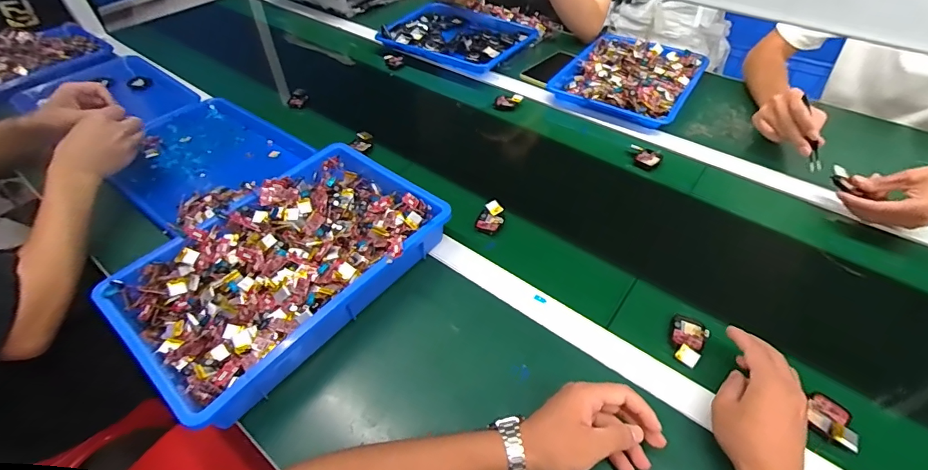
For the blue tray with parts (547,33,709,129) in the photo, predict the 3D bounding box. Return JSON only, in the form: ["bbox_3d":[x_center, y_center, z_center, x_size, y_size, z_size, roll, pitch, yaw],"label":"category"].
[{"bbox_3d":[0.351,-0.336,0.917,0.254,0.044,0.306,26,54,24],"label":"blue tray with parts"}]

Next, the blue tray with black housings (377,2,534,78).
[{"bbox_3d":[-0.007,-0.492,1.053,0.326,0.035,0.271,26,54,24],"label":"blue tray with black housings"}]

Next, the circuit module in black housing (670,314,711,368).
[{"bbox_3d":[0.260,0.122,0.505,0.038,0.011,0.057,25,54,23],"label":"circuit module in black housing"}]

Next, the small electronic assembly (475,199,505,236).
[{"bbox_3d":[0.040,-0.026,0.646,0.035,0.020,0.050,13,50,14],"label":"small electronic assembly"}]

